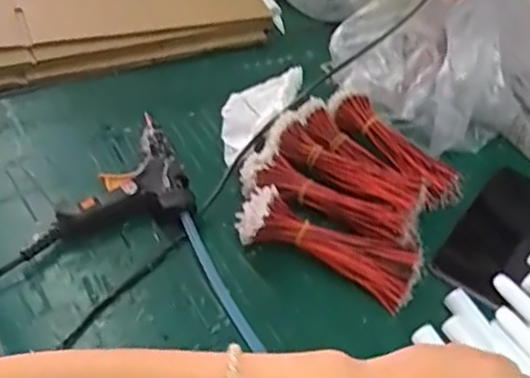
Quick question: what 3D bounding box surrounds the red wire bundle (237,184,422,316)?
[{"bbox_3d":[0.048,0.048,0.502,0.142,0.034,0.047,24,45,-1],"label":"red wire bundle"}]

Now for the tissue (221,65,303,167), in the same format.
[{"bbox_3d":[-0.008,-0.079,0.621,0.063,0.027,0.141,17,45,11],"label":"tissue"}]

